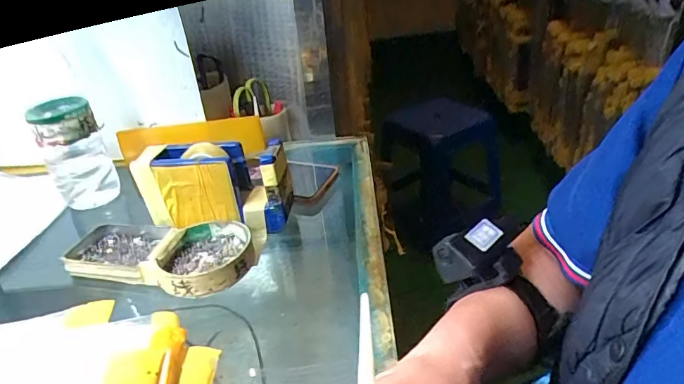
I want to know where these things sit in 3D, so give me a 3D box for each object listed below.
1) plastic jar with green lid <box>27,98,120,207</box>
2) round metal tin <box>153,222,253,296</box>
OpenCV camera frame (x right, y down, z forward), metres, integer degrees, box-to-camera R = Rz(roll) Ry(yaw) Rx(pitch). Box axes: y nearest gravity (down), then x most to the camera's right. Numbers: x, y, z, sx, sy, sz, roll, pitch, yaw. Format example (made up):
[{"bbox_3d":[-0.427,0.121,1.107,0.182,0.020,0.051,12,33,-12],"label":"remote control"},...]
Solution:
[{"bbox_3d":[-0.298,-0.038,0.513,0.062,0.124,0.058,-23,34,-26],"label":"plastic jar with green lid"},{"bbox_3d":[-0.118,0.055,0.397,0.079,0.023,0.079,-11,30,-7],"label":"round metal tin"}]

